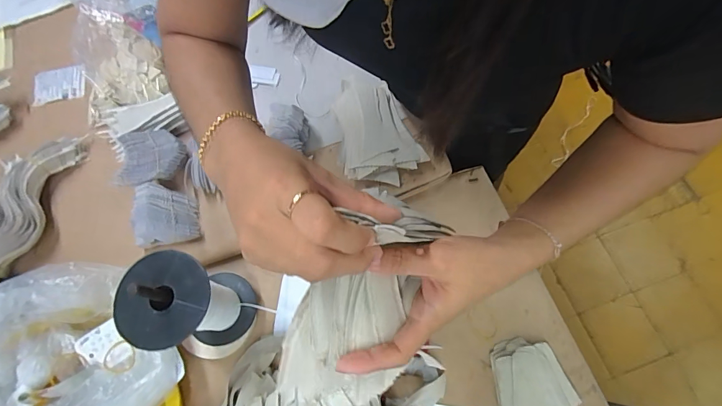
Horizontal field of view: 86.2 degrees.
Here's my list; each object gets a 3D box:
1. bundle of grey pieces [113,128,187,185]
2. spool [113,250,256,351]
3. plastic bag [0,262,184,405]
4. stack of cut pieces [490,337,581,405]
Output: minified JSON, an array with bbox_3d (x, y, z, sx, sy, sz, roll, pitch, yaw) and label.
[{"bbox_3d":[-0.318,-0.070,0.572,0.076,0.043,0.102,19,71,9],"label":"bundle of grey pieces"},{"bbox_3d":[-0.202,0.129,0.477,0.095,0.184,0.102,-2,69,2],"label":"spool"},{"bbox_3d":[-0.373,0.199,0.462,0.221,0.084,0.223,-38,72,-11],"label":"plastic bag"},{"bbox_3d":[0.226,0.233,0.495,0.100,0.040,0.109,-1,69,2],"label":"stack of cut pieces"}]

